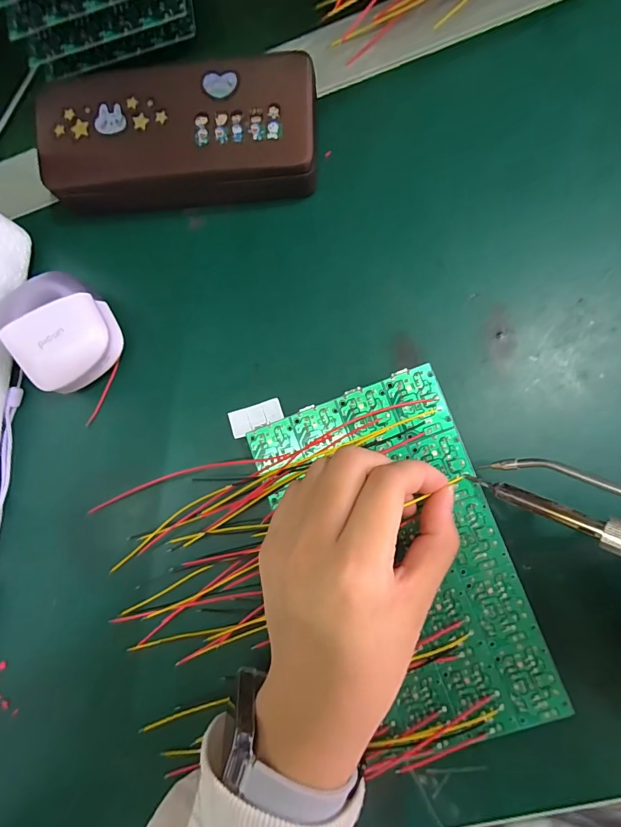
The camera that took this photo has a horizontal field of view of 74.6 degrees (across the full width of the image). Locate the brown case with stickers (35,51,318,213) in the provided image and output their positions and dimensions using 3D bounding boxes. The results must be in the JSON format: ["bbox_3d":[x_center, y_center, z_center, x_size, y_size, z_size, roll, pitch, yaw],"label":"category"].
[{"bbox_3d":[-0.071,-0.147,0.223,0.151,0.035,0.068,-3,85,8],"label":"brown case with stickers"}]

